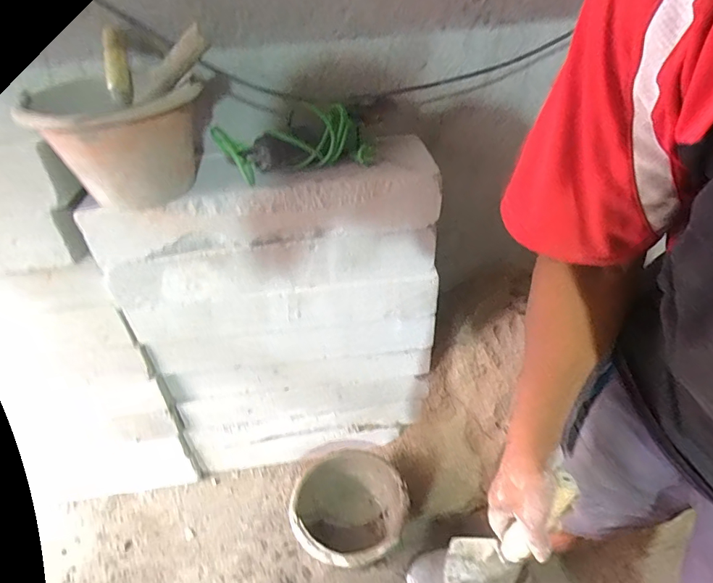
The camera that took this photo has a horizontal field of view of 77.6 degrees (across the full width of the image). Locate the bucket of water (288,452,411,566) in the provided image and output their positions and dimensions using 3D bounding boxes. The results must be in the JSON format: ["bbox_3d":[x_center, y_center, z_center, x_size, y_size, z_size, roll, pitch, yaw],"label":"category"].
[{"bbox_3d":[-0.002,0.511,1.002,0.259,0.169,0.239,-19,41,-17],"label":"bucket of water"}]

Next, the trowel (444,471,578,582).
[{"bbox_3d":[0.177,0.315,0.537,0.090,0.296,0.073,2,34,-29],"label":"trowel"}]

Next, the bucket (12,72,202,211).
[{"bbox_3d":[-0.358,-0.218,0.684,0.200,0.160,0.200,-3,39,2],"label":"bucket"}]

